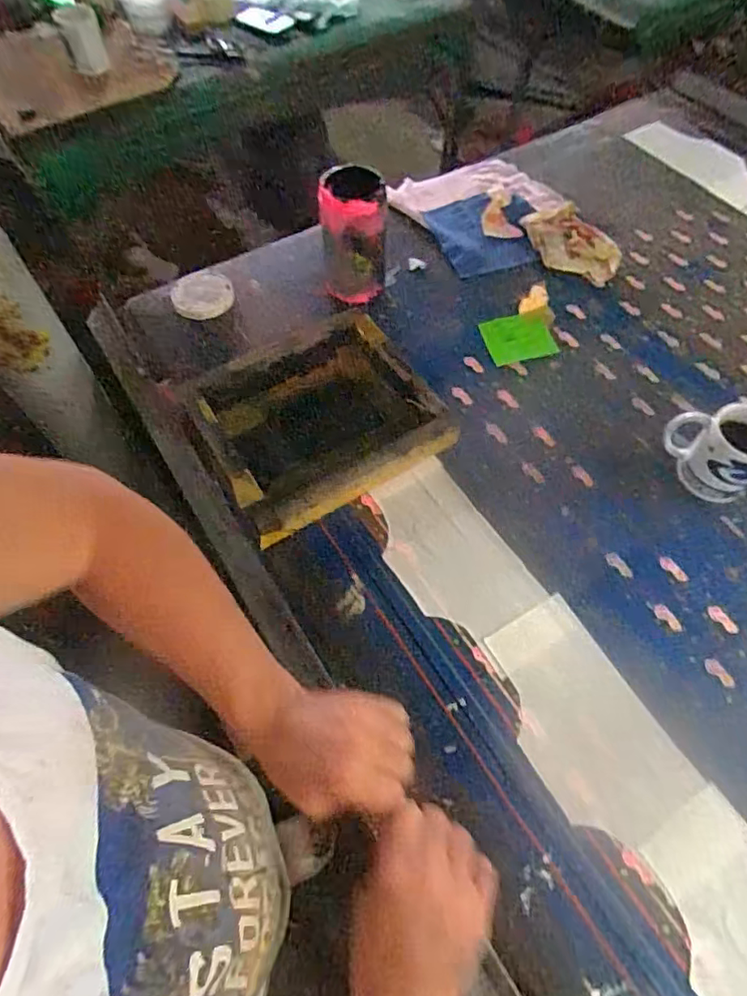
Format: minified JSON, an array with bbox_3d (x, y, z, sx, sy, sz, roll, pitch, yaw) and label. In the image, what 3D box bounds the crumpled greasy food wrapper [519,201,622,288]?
[{"bbox_3d":[0.327,-0.425,0.940,0.120,0.015,0.174,-15,62,-8],"label":"crumpled greasy food wrapper"}]

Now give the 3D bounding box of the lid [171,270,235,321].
[{"bbox_3d":[-0.269,-0.324,0.885,0.092,0.018,0.109,-17,62,-9],"label":"lid"}]

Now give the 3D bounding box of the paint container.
[{"bbox_3d":[-0.029,-0.380,0.830,0.091,0.166,0.091,-1,61,0],"label":"paint container"}]

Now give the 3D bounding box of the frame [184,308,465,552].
[{"bbox_3d":[-0.083,-0.115,0.748,0.286,0.047,0.272,-29,65,-15],"label":"frame"}]

